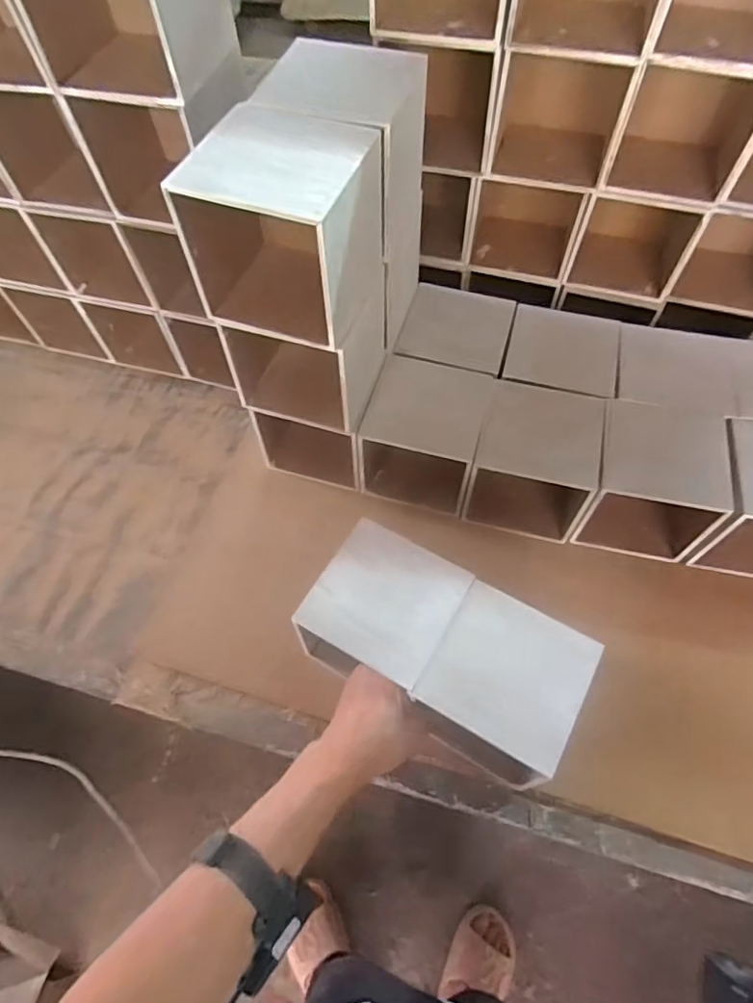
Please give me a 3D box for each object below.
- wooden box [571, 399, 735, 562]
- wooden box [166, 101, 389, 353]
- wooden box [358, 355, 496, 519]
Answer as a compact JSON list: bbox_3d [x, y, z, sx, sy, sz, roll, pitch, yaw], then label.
[{"bbox_3d":[0.272,-0.014,0.577,0.119,0.125,0.114,15,61,8],"label":"wooden box"},{"bbox_3d":[-0.065,-0.201,0.423,0.112,0.117,0.111,17,62,10],"label":"wooden box"},{"bbox_3d":[0.052,-0.067,0.604,0.110,0.107,0.113,15,61,9],"label":"wooden box"}]

